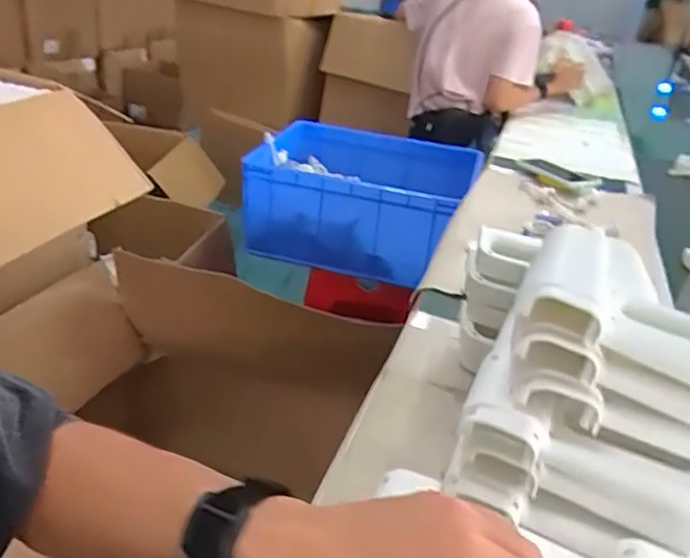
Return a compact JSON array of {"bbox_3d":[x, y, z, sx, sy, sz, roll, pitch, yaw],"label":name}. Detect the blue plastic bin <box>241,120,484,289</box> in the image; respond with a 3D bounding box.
[{"bbox_3d":[0.047,-0.204,1.514,0.518,0.237,0.418,14,31,12],"label":"blue plastic bin"}]

